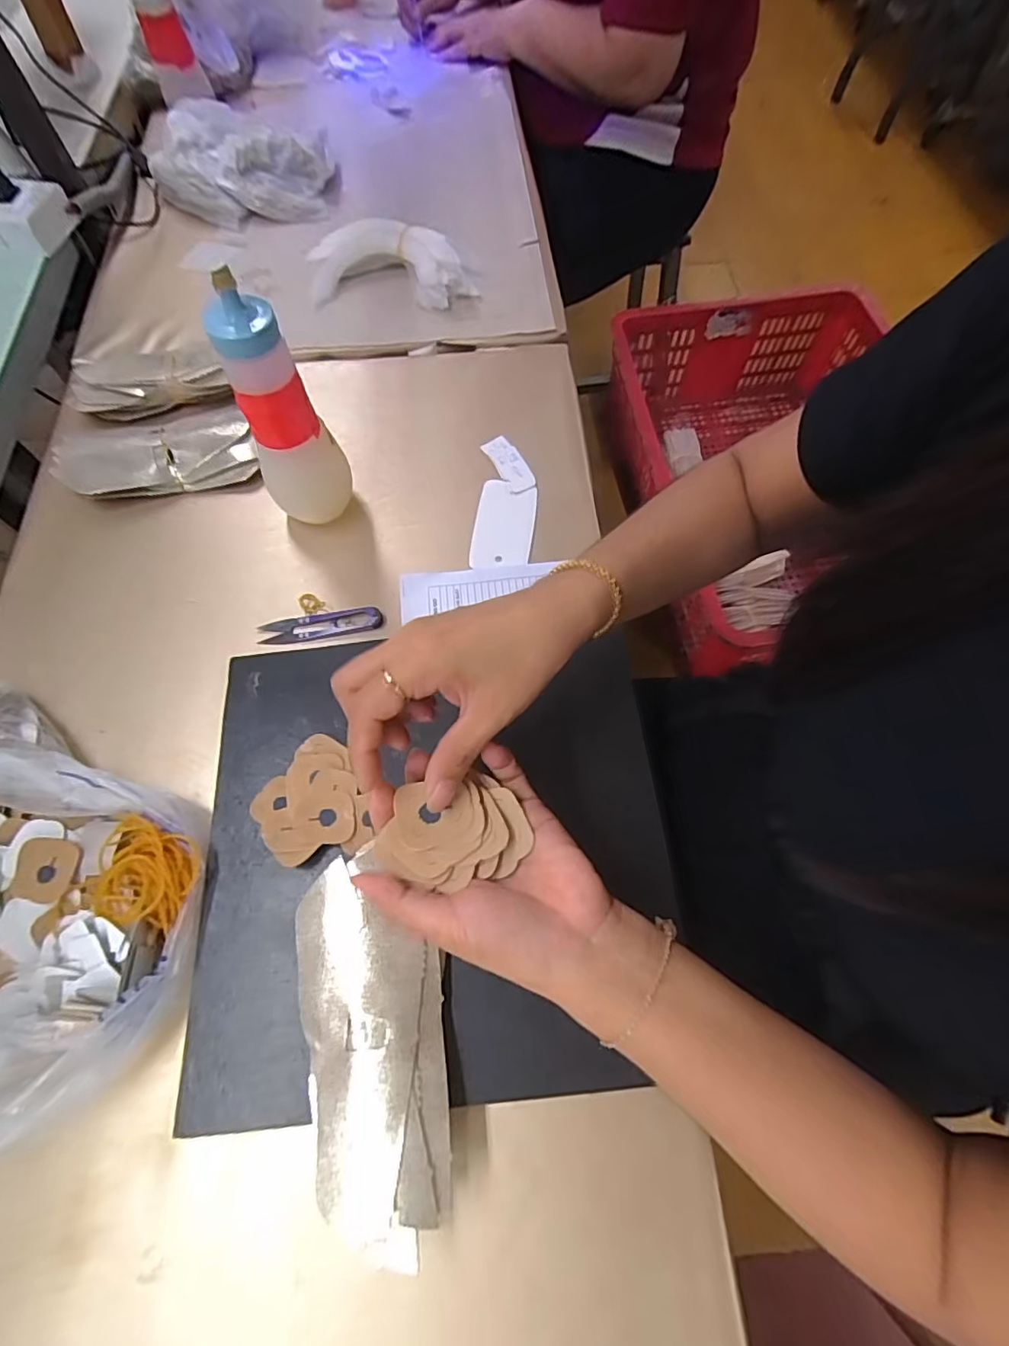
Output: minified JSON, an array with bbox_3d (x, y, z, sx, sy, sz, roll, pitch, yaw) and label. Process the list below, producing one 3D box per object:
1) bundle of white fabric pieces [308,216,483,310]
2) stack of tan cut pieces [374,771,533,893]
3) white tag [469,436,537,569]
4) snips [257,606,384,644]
[{"bbox_3d":[-0.123,-0.454,0.624,0.184,0.044,0.098,8,66,3],"label":"bundle of white fabric pieces"},{"bbox_3d":[-0.028,0.081,0.290,0.075,0.013,0.050,-10,66,-5],"label":"stack of tan cut pieces"},{"bbox_3d":[0.001,-0.160,0.522,0.054,0.006,0.147,4,66,-1],"label":"white tag"},{"bbox_3d":[-0.153,-0.040,0.466,0.100,0.005,0.022,-8,66,-4],"label":"snips"}]

